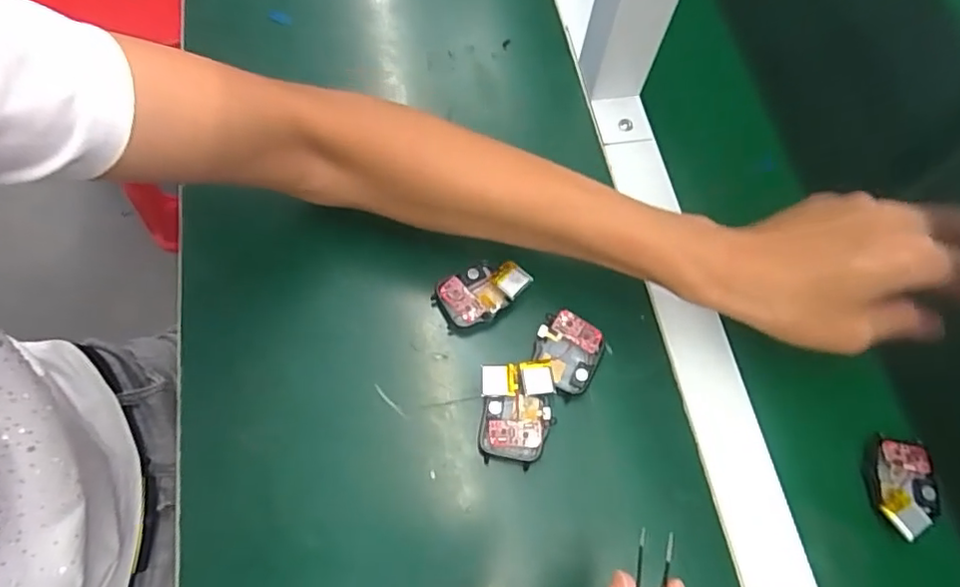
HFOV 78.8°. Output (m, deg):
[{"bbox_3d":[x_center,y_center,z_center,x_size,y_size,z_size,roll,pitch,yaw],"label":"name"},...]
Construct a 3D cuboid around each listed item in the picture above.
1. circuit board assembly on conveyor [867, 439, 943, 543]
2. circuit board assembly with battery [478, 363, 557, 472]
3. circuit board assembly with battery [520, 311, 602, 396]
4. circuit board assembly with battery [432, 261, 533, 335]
[{"bbox_3d":[0.247,0.112,0.337,0.034,0.012,0.053,4,65,0],"label":"circuit board assembly on conveyor"},{"bbox_3d":[0.020,0.072,0.345,0.040,0.018,0.054,2,65,-1],"label":"circuit board assembly with battery"},{"bbox_3d":[0.049,0.041,0.356,0.038,0.019,0.054,26,67,10],"label":"circuit board assembly with battery"},{"bbox_3d":[0.000,-0.001,0.370,0.056,0.019,0.035,-25,68,-13],"label":"circuit board assembly with battery"}]

